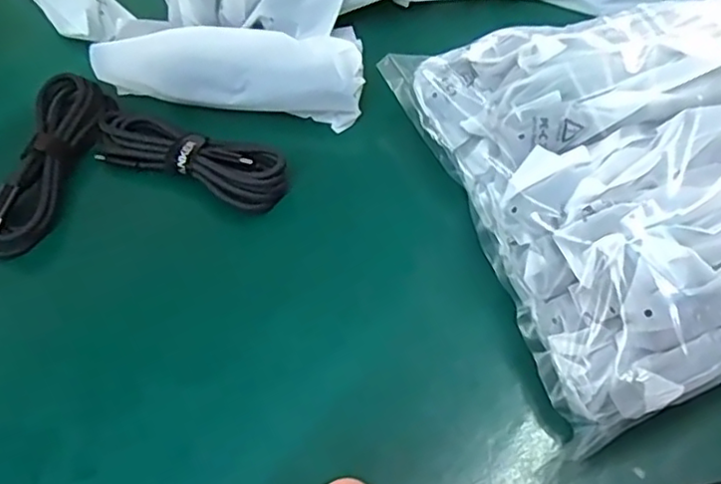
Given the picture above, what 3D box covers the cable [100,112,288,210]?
[{"bbox_3d":[-0.096,-0.044,0.344,0.115,0.021,0.036,18,60,10],"label":"cable"}]

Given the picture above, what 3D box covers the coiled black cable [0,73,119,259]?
[{"bbox_3d":[-0.169,-0.046,0.341,0.033,0.023,0.110,6,58,2],"label":"coiled black cable"}]

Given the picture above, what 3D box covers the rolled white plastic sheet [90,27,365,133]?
[{"bbox_3d":[-0.075,-0.097,0.361,0.149,0.042,0.029,6,58,2],"label":"rolled white plastic sheet"}]

